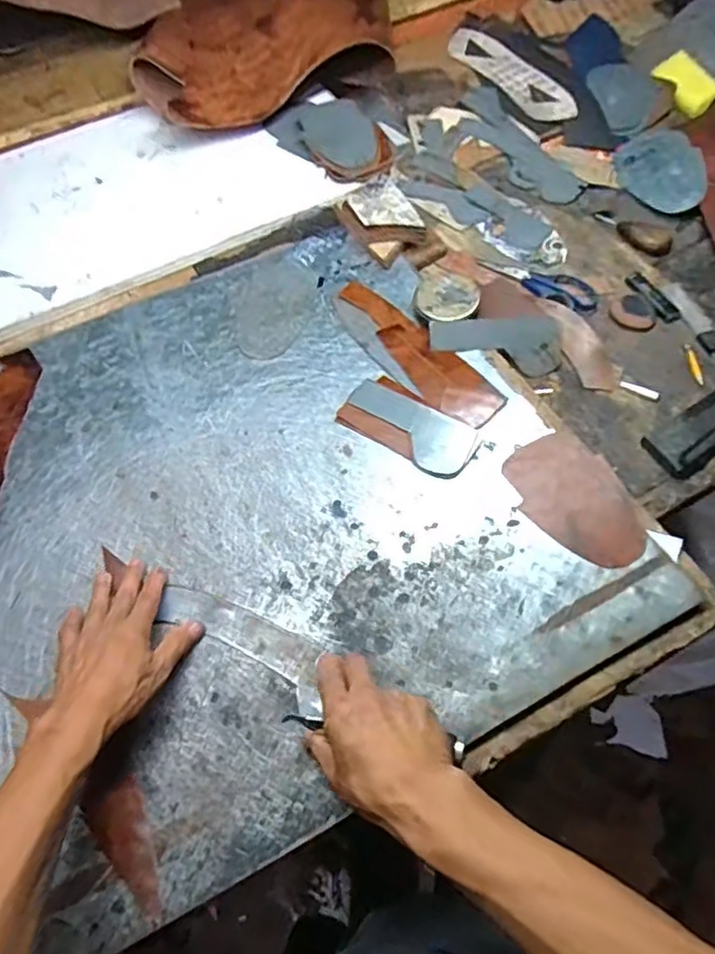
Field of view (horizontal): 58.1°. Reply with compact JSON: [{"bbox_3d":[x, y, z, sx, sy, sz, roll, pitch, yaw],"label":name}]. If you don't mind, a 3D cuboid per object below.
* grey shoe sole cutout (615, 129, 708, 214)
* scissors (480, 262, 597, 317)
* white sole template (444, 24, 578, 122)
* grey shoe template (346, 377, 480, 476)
[{"bbox_3d":[0.440,-0.446,0.936,0.115,0.007,0.168,0,62,15],"label":"grey shoe sole cutout"},{"bbox_3d":[0.235,-0.248,0.816,0.151,0.006,0.062,32,65,20],"label":"scissors"},{"bbox_3d":[0.245,-0.645,1.030,0.083,0.007,0.282,-32,65,-11],"label":"white sole template"},{"bbox_3d":[0.054,-0.053,0.686,0.147,0.004,0.066,28,70,19],"label":"grey shoe template"}]

